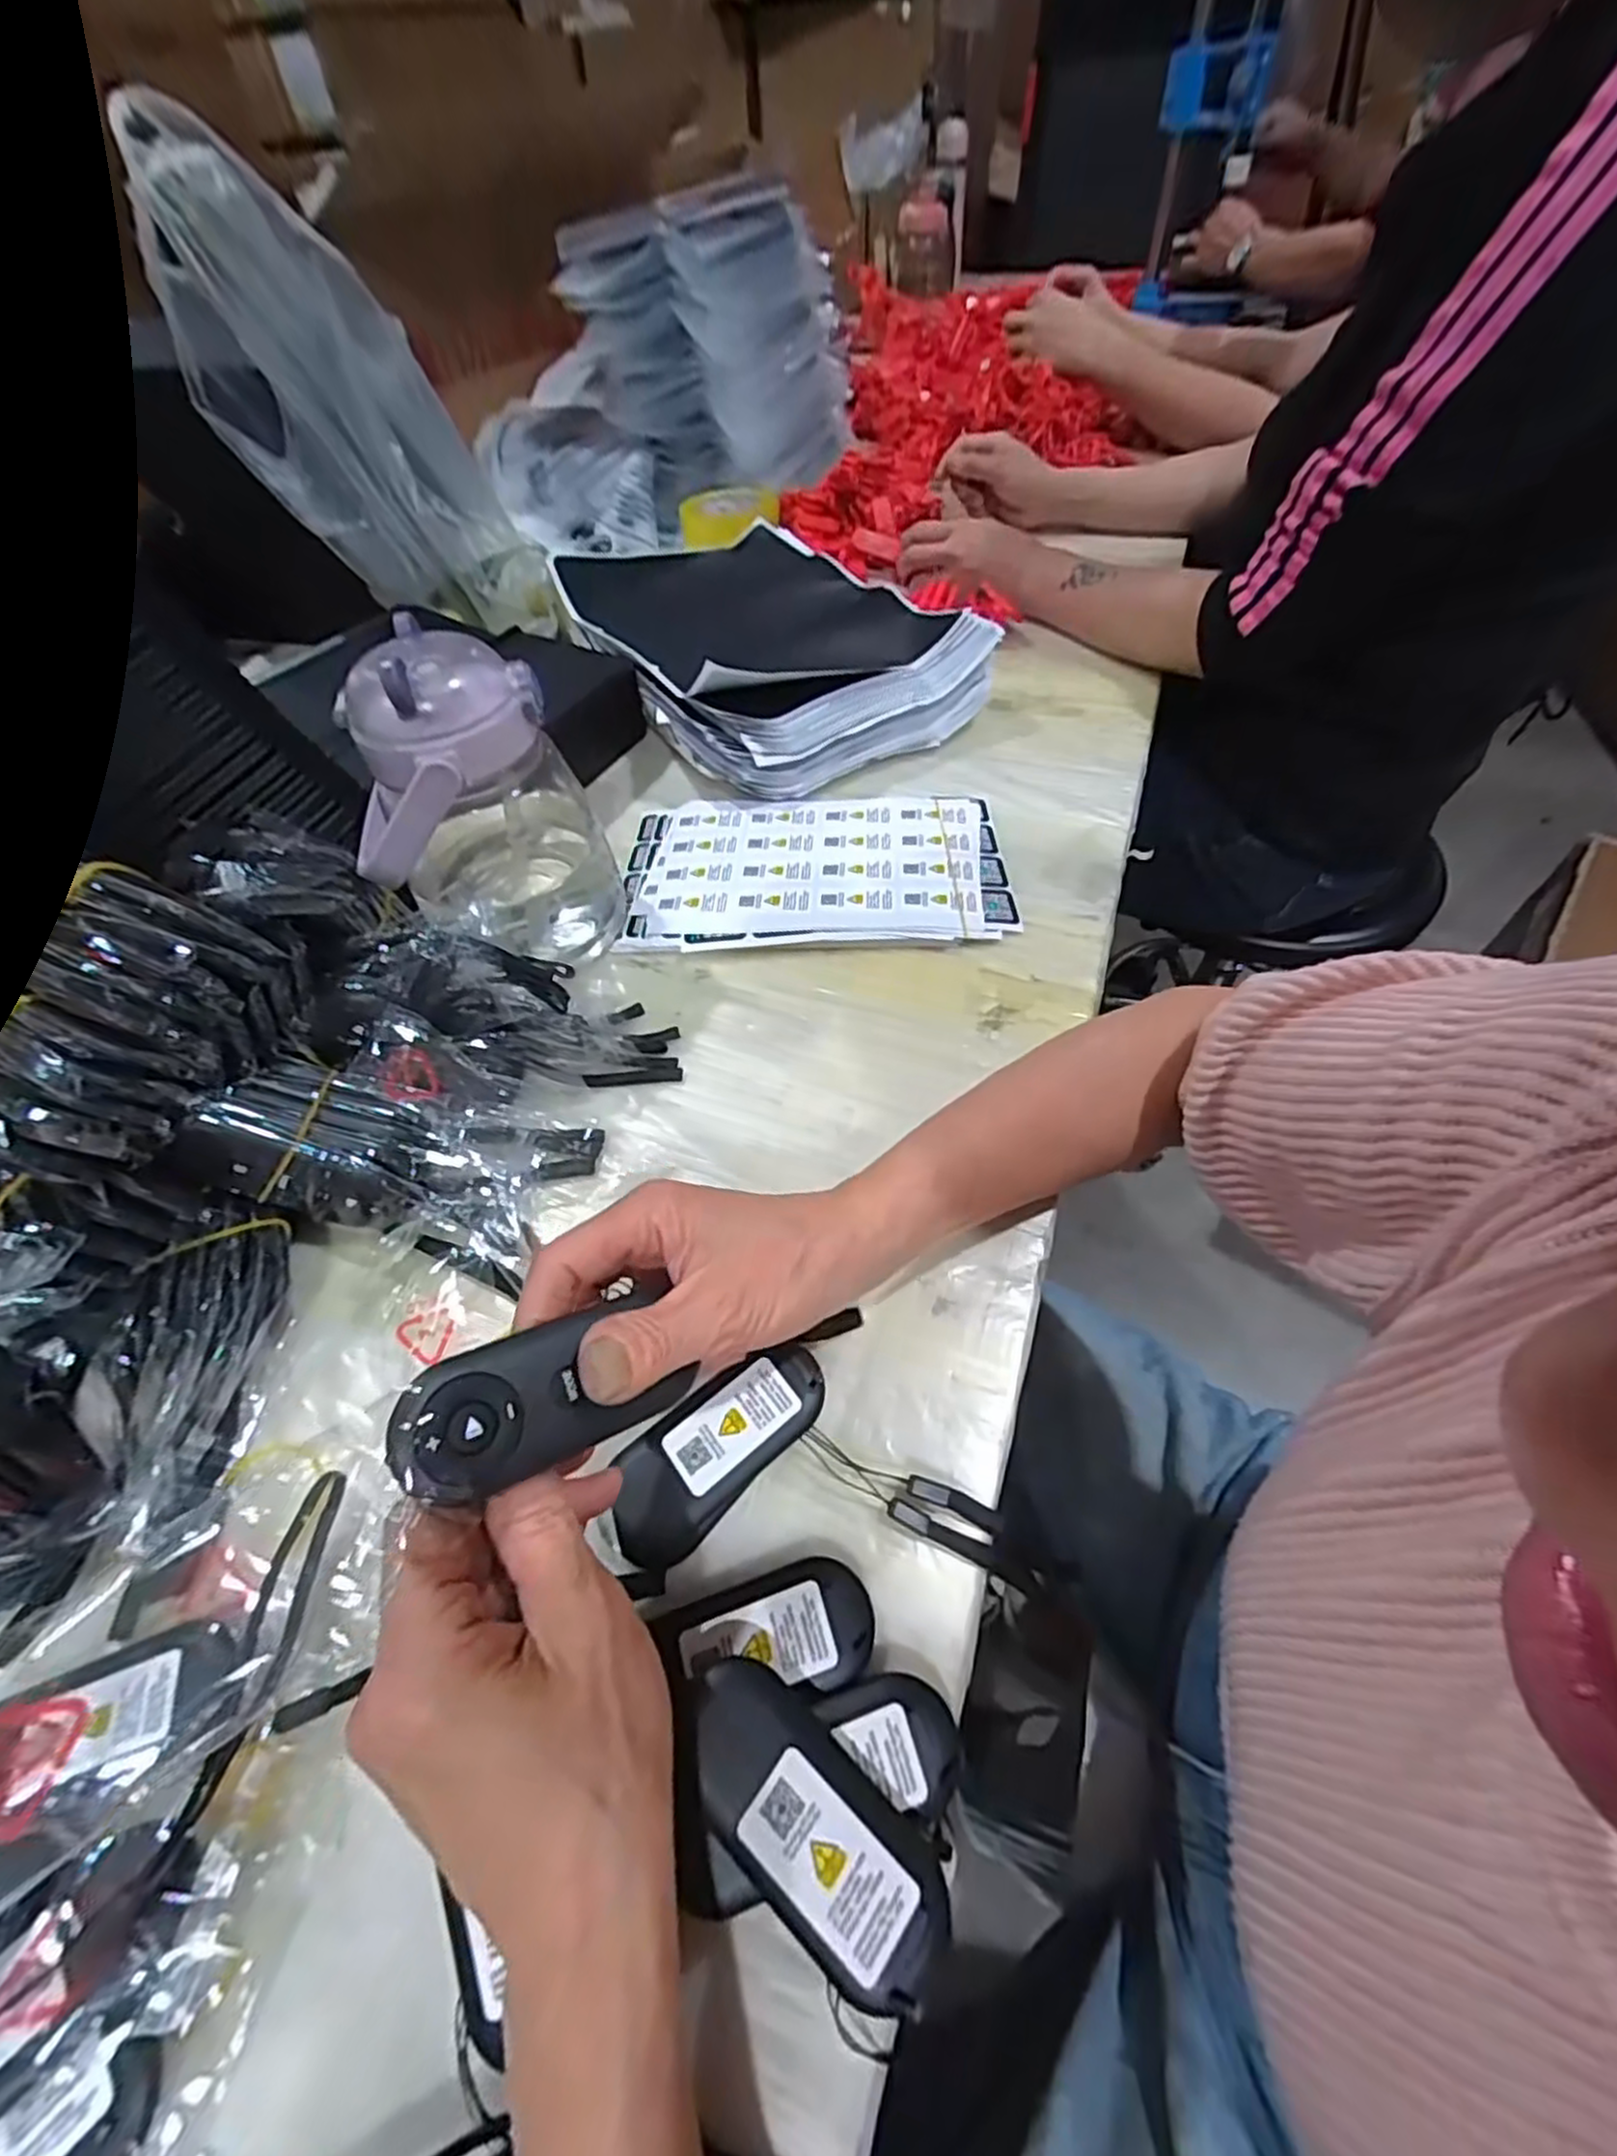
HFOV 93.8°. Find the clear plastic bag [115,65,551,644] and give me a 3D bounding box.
[{"bbox_3d":[-0.349,-0.486,0.580,0.146,0.328,0.082,-29,56,11],"label":"clear plastic bag"}]

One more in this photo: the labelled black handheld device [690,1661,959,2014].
[{"bbox_3d":[0.000,0.223,0.227,0.089,0.017,0.040,32,62,25],"label":"labelled black handheld device"}]

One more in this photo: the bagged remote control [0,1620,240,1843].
[{"bbox_3d":[-0.241,0.219,0.254,0.091,0.017,0.044,-16,54,-8],"label":"bagged remote control"}]

